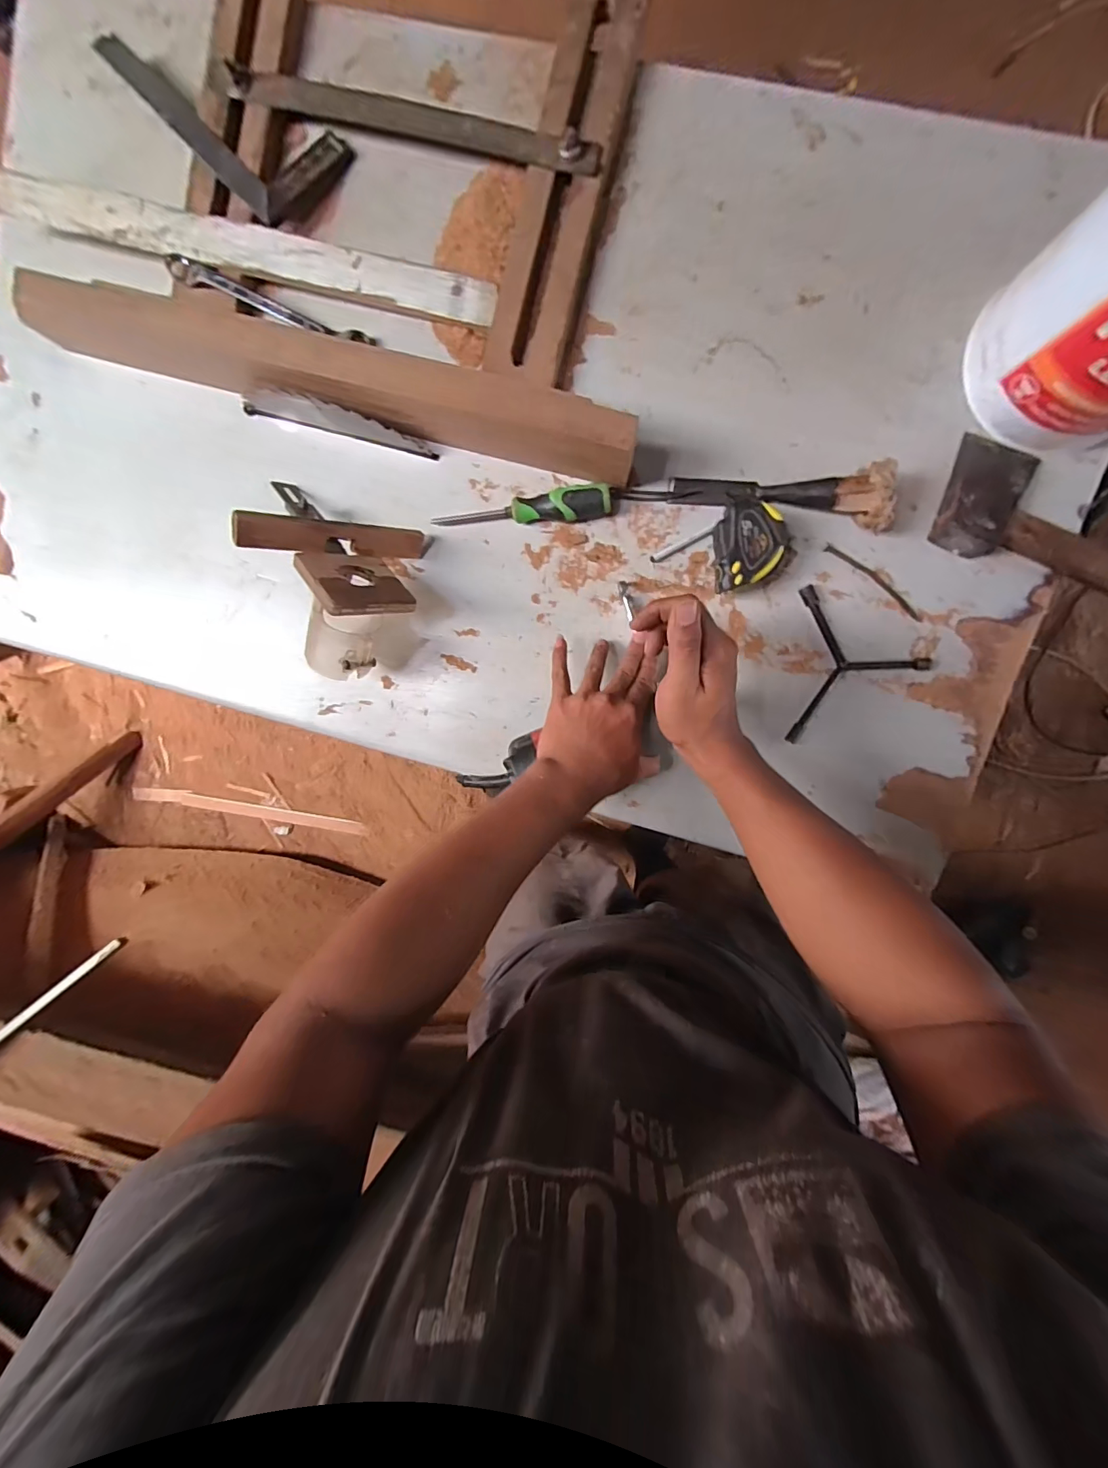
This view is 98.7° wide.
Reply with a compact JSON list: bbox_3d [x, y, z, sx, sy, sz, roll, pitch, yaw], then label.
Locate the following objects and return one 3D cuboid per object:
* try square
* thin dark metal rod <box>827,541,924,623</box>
[{"bbox_3d":[-0.329,-0.632,0.480,0.236,0.028,0.114,43,99,-3],"label":"try square"},{"bbox_3d":[0.333,-0.160,0.492,0.122,0.004,0.013,37,99,-2],"label":"thin dark metal rod"}]

